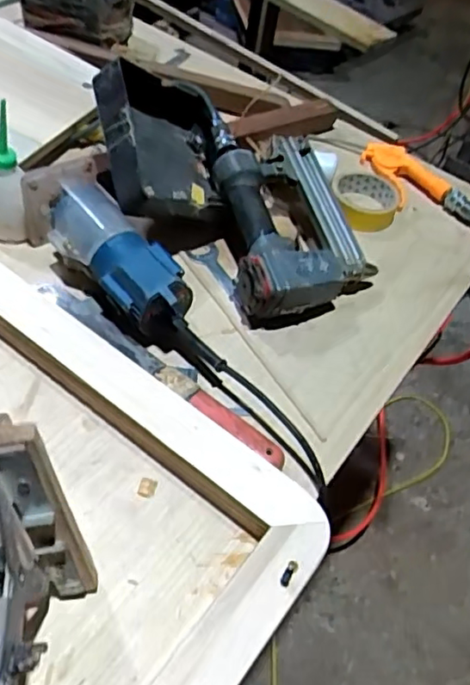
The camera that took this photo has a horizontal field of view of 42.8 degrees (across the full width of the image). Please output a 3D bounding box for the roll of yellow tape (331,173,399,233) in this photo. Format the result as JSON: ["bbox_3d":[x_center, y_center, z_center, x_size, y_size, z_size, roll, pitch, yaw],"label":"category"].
[{"bbox_3d":[0.180,-0.189,0.810,0.084,0.029,0.095,0,51,-11],"label":"roll of yellow tape"}]

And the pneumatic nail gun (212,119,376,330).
[{"bbox_3d":[0.066,-0.143,0.709,0.170,0.092,0.255,-3,52,-13],"label":"pneumatic nail gun"}]

